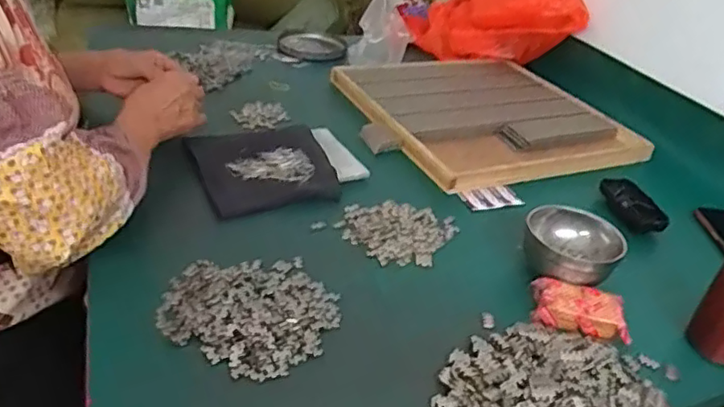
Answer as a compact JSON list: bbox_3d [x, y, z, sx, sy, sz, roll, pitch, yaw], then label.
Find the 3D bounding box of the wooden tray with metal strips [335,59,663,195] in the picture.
[{"bbox_3d":[0.215,-0.158,1.048,0.414,0.034,0.389,-9,37,-25],"label":"wooden tray with metal strips"}]

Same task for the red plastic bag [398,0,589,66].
[{"bbox_3d":[0.277,-0.427,1.287,0.332,0.195,0.212,7,33,-2],"label":"red plastic bag"}]

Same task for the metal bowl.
[{"bbox_3d":[0.237,0.055,0.700,0.105,0.064,0.100,6,33,-4],"label":"metal bowl"}]

